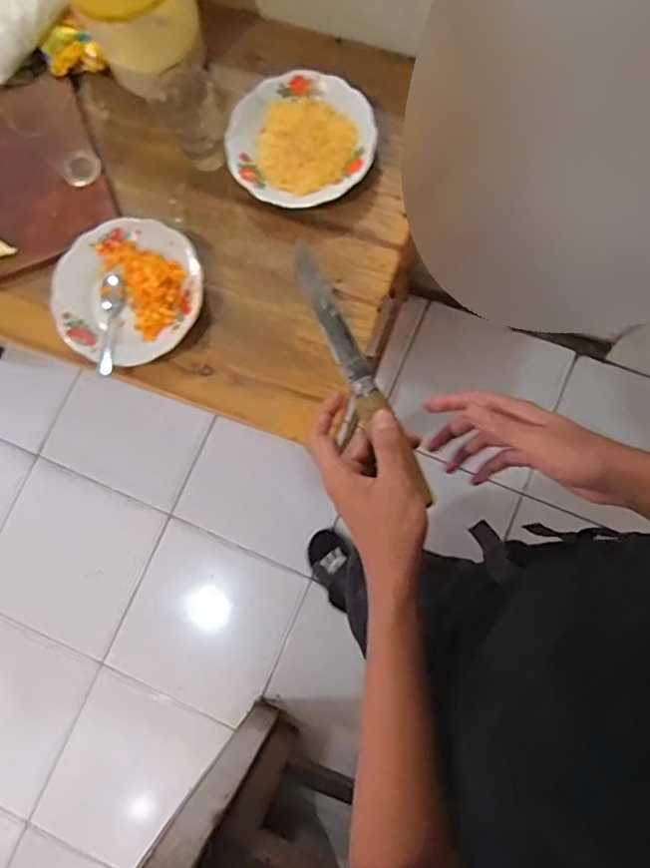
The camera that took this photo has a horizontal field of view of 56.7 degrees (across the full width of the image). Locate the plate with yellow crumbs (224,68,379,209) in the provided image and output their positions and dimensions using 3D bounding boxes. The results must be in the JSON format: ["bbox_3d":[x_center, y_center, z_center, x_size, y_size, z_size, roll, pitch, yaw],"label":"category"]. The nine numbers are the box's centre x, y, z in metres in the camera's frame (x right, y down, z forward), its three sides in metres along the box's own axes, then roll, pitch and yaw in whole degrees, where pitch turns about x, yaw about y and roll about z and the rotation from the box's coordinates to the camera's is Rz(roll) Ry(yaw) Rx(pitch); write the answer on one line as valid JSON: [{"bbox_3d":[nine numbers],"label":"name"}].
[{"bbox_3d":[-0.034,-0.413,0.854,0.201,0.033,0.186,0,87,7],"label":"plate with yellow crumbs"}]

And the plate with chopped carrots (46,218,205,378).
[{"bbox_3d":[-0.274,-0.197,0.831,0.205,0.037,0.194,-1,79,3],"label":"plate with chopped carrots"}]

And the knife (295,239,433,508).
[{"bbox_3d":[0.026,-0.052,0.495,0.026,0.016,0.228,-25,84,-6],"label":"knife"}]

